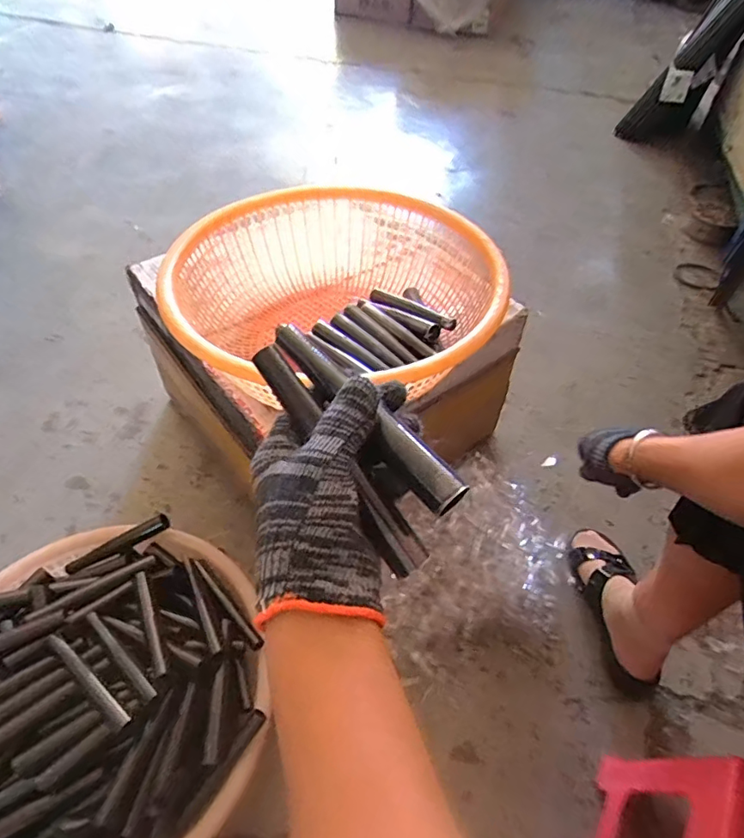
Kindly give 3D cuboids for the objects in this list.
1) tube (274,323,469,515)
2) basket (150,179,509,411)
[{"bbox_3d":[-0.006,-0.006,0.302,0.019,0.014,0.151,-32,63,-26],"label":"tube"},{"bbox_3d":[-0.046,-0.159,0.693,0.397,0.139,0.361,2,48,-2],"label":"basket"}]

